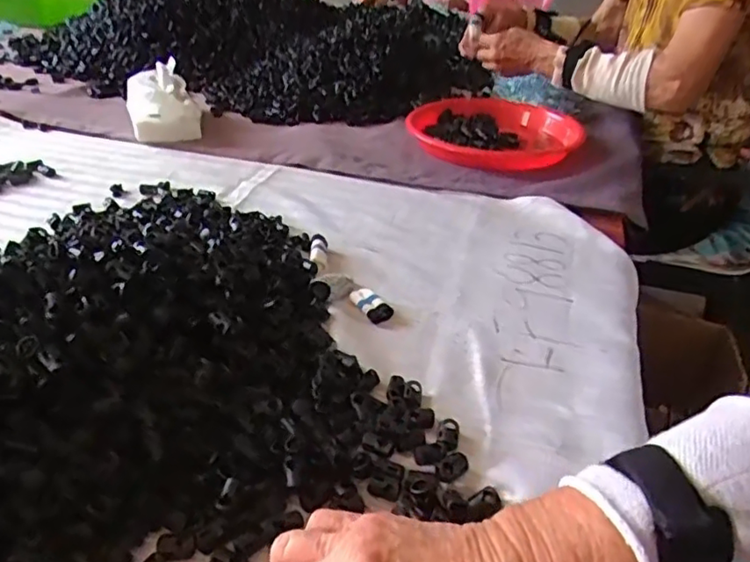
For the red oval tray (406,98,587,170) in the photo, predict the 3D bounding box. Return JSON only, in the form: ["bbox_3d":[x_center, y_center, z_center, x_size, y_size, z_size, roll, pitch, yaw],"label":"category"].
[{"bbox_3d":[0.154,-0.198,0.793,0.229,0.043,0.156,25,40,31],"label":"red oval tray"}]

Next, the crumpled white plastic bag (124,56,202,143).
[{"bbox_3d":[-0.305,-0.258,0.857,0.095,0.074,0.125,-11,36,-20],"label":"crumpled white plastic bag"}]

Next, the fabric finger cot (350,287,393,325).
[{"bbox_3d":[-0.004,0.020,0.518,0.021,0.009,0.044,-23,41,-33],"label":"fabric finger cot"}]

